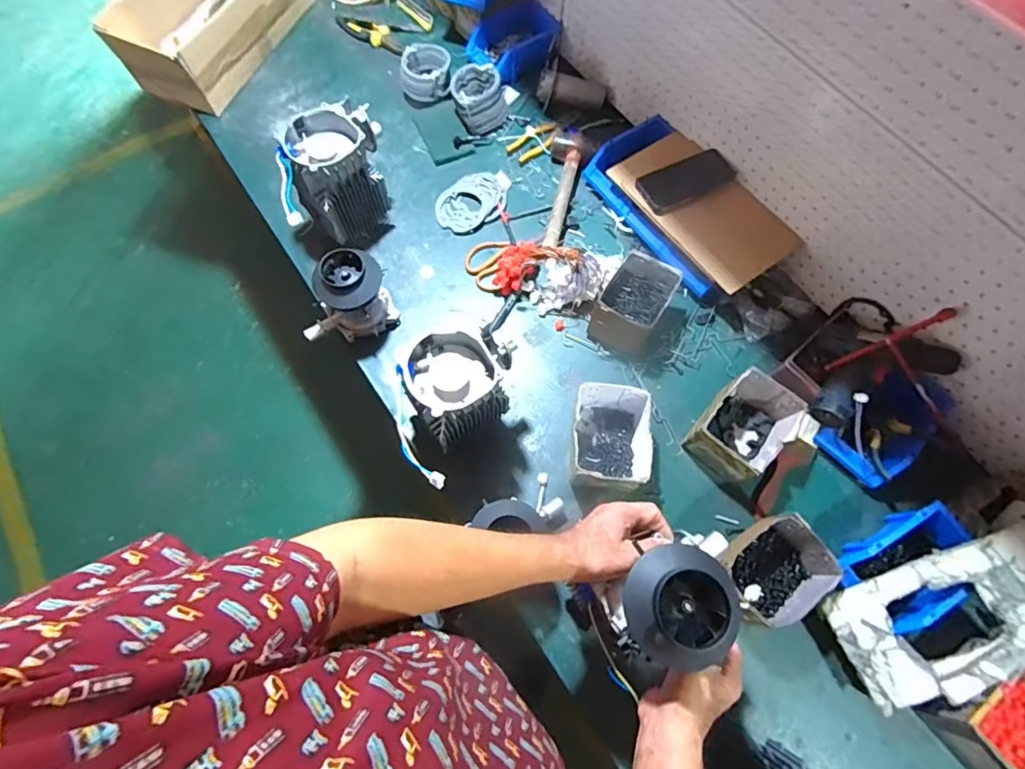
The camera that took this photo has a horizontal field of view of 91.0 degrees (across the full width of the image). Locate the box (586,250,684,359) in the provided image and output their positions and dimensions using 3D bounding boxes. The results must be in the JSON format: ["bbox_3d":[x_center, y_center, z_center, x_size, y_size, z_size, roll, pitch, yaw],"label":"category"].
[{"bbox_3d":[0.206,-0.136,0.871,0.106,0.089,0.151,30,71,9],"label":"box"}]

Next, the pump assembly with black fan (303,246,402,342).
[{"bbox_3d":[-0.285,-0.142,0.848,0.155,0.139,0.097,-17,71,-8],"label":"pump assembly with black fan"}]

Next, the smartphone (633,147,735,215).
[{"bbox_3d":[0.312,-0.371,0.909,0.171,0.010,0.083,-26,72,-11],"label":"smartphone"}]

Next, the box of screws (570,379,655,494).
[{"bbox_3d":[0.152,0.087,0.795,0.118,0.099,0.156,5,69,0],"label":"box of screws"}]

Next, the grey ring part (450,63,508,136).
[{"bbox_3d":[-0.066,-0.586,1.036,0.104,0.065,0.124,-28,73,-12],"label":"grey ring part"}]

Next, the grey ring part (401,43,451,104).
[{"bbox_3d":[-0.183,-0.653,1.067,0.106,0.070,0.119,-7,70,-4],"label":"grey ring part"}]

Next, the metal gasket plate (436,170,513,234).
[{"bbox_3d":[-0.074,-0.365,0.993,0.163,0.009,0.116,-29,73,-12],"label":"metal gasket plate"}]

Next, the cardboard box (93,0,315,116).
[{"bbox_3d":[-0.628,-0.812,1.084,0.218,0.144,0.459,20,70,6],"label":"cardboard box"}]

